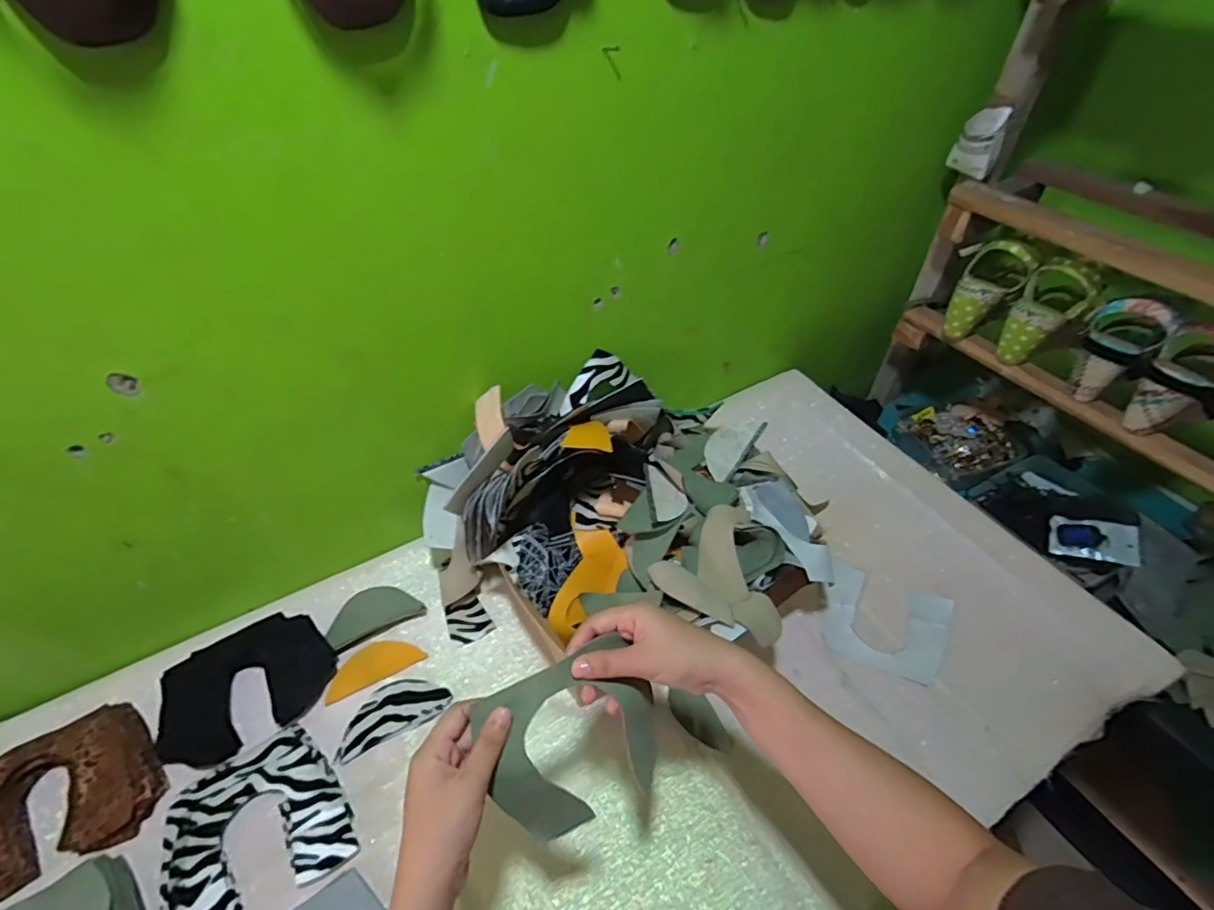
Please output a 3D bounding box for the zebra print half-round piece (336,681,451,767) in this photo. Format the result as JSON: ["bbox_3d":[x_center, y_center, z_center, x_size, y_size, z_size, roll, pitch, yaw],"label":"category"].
[{"bbox_3d":[-0.234,0.279,0.604,0.117,0.006,0.054,-24,51,-20],"label":"zebra print half-round piece"}]

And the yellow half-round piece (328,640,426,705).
[{"bbox_3d":[-0.270,0.241,0.641,0.105,0.004,0.047,-21,50,-18],"label":"yellow half-round piece"}]

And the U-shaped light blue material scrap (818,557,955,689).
[{"bbox_3d":[0.331,0.200,0.667,0.137,0.009,0.123,24,55,19],"label":"U-shaped light blue material scrap"}]

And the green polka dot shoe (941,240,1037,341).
[{"bbox_3d":[0.544,-0.240,0.811,0.062,0.148,0.073,-1,41,-38],"label":"green polka dot shoe"}]

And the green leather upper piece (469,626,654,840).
[{"bbox_3d":[-0.021,0.206,0.410,0.129,0.037,0.107,-20,79,-12],"label":"green leather upper piece"}]

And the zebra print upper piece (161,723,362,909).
[{"bbox_3d":[-0.337,0.355,0.526,0.154,0.011,0.148,-29,53,-24],"label":"zebra print upper piece"}]

